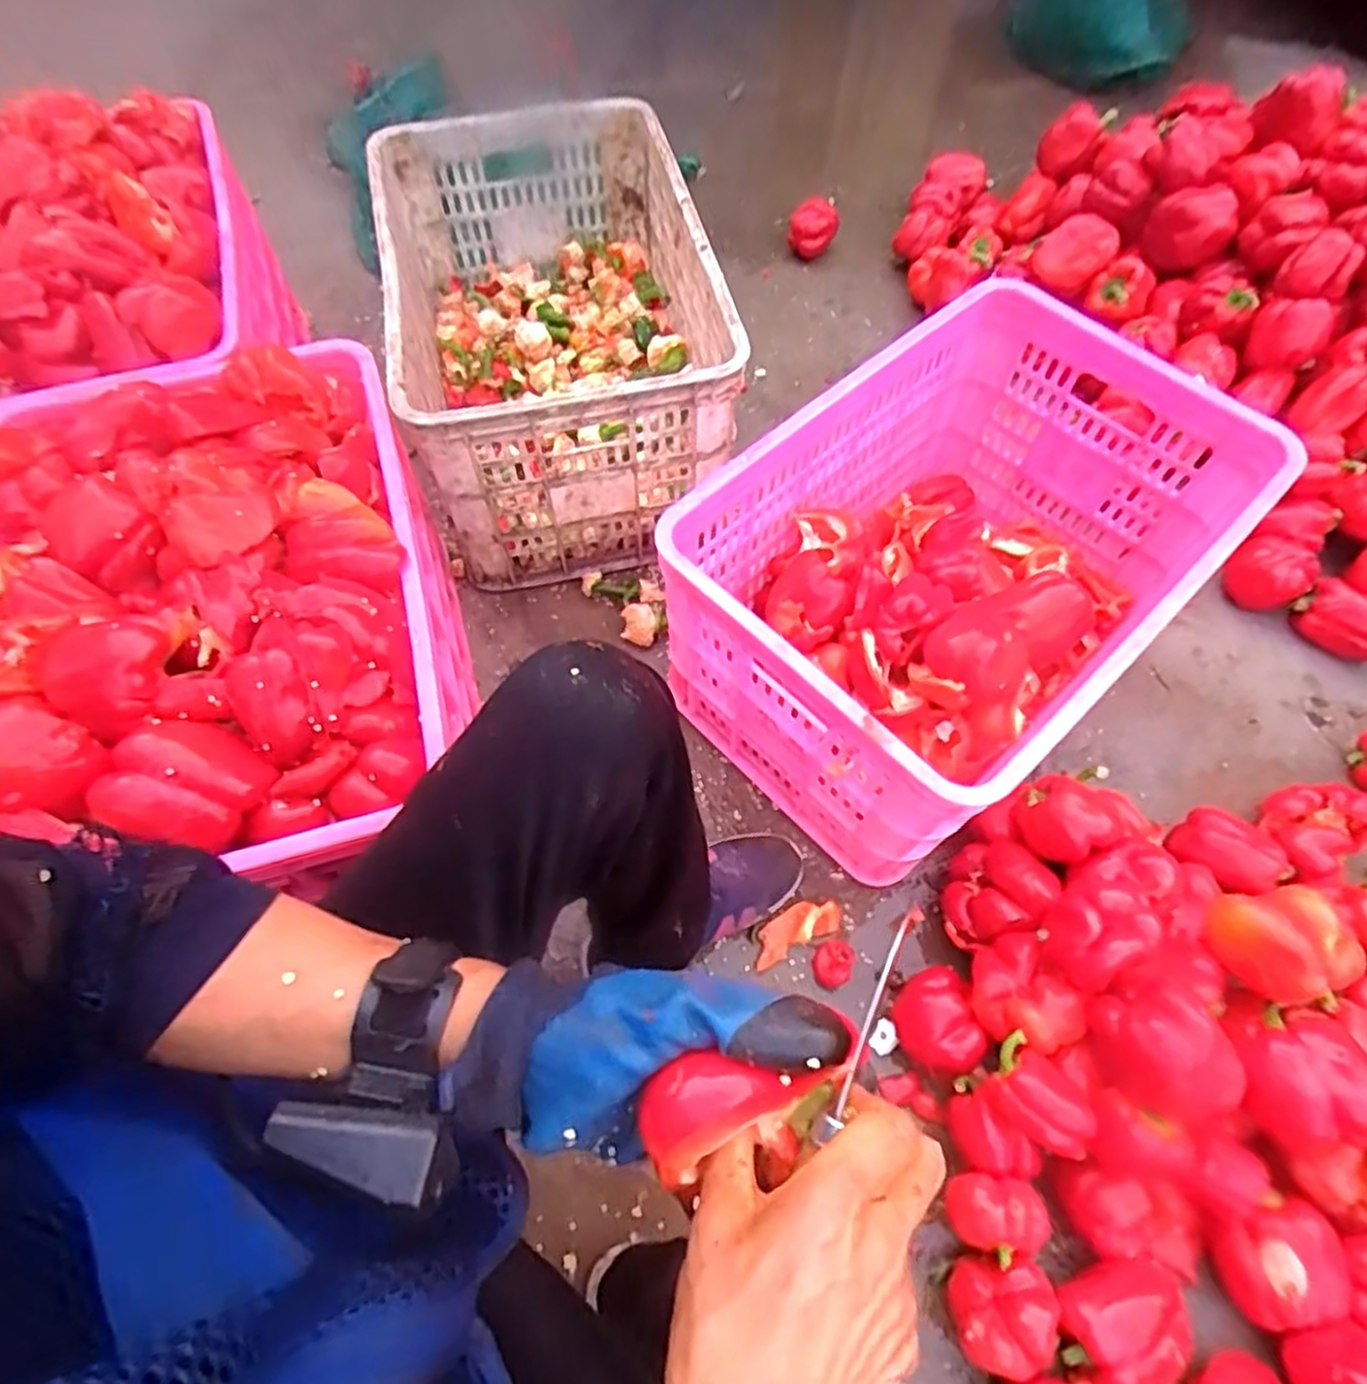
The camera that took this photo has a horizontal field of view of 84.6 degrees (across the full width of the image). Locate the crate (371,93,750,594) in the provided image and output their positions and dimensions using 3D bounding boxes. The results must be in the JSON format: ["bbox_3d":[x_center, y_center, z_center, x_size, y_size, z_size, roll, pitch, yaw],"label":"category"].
[{"bbox_3d":[-0.164,-0.454,0.961,0.351,0.301,0.552,-14,63,-8],"label":"crate"}]

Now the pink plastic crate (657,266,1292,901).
[{"bbox_3d":[0.272,-0.118,0.776,0.516,0.268,0.348,-39,69,-18],"label":"pink plastic crate"}]

